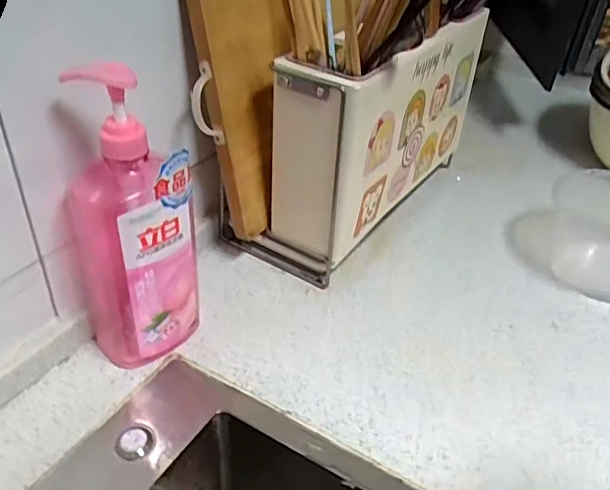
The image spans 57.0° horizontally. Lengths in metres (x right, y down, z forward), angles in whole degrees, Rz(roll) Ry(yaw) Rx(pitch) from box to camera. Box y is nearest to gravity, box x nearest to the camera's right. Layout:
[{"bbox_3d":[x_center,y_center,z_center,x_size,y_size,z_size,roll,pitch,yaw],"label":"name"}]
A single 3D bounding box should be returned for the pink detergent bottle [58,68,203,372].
[{"bbox_3d":[-0.142,-0.010,0.471,0.098,0.266,0.061,-10,40,-18],"label":"pink detergent bottle"}]

